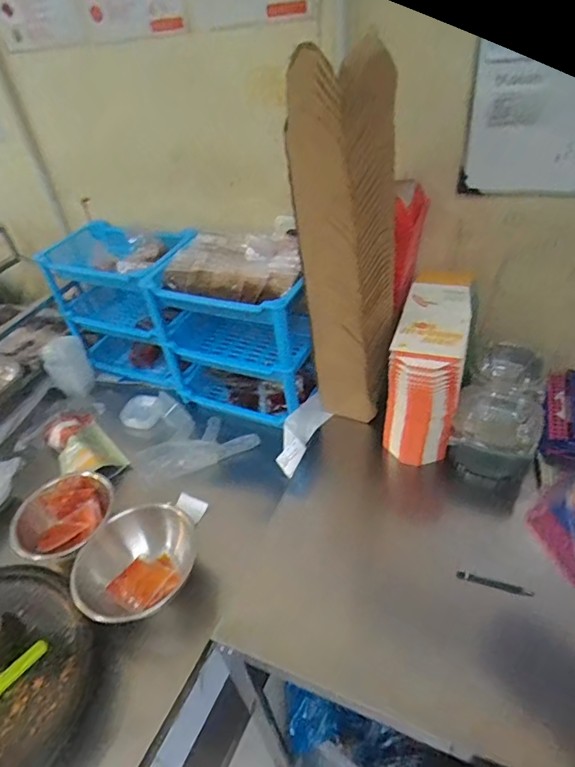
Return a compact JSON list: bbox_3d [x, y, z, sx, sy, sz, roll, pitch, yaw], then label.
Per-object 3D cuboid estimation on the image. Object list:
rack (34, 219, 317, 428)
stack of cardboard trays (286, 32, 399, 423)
[{"bbox_3d":[-0.212,-0.139,1.058,0.622,0.344,0.189,15,45,25],"label":"rack"},{"bbox_3d":[0.094,-0.167,0.756,0.149,0.555,0.129,-3,40,5],"label":"stack of cardboard trays"}]

